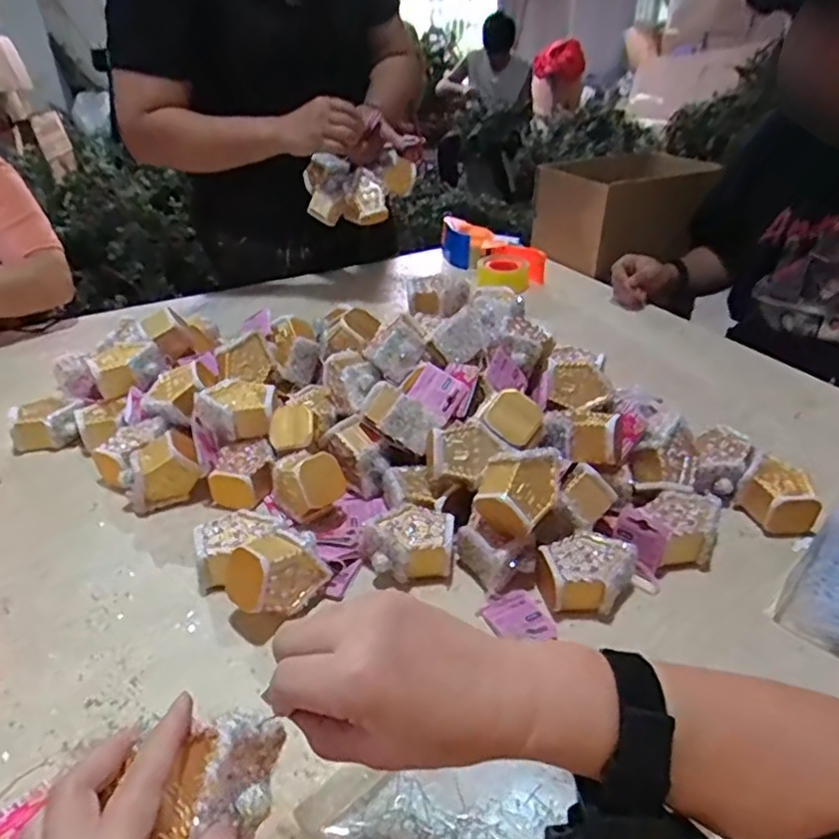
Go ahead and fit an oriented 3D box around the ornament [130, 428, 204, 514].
[{"bbox_3d":[-0.275,0.055,0.666,0.078,0.068,0.051,-12,35,-17],"label":"ornament"}]

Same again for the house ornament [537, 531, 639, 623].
[{"bbox_3d":[0.148,0.139,0.555,0.081,0.050,0.058,3,33,5],"label":"house ornament"}]

